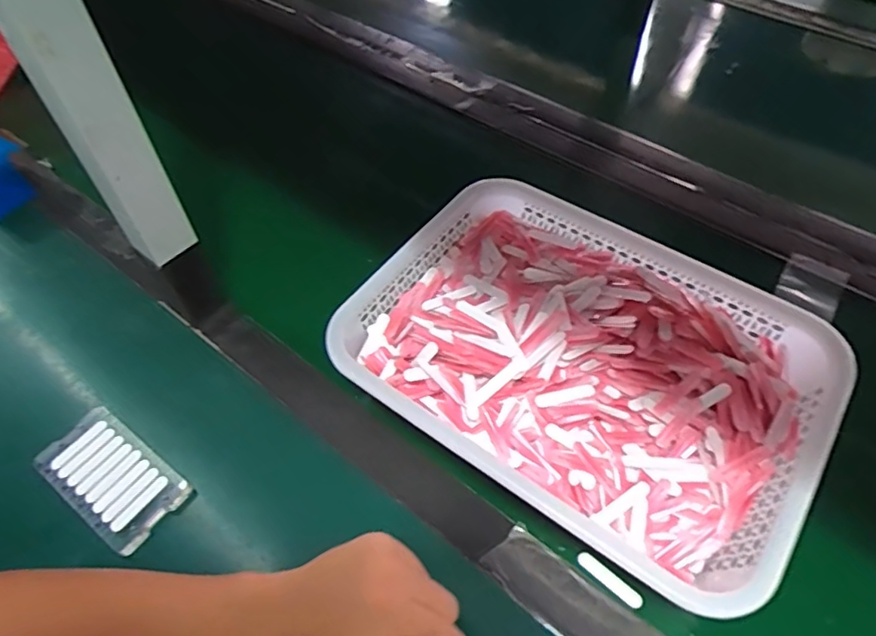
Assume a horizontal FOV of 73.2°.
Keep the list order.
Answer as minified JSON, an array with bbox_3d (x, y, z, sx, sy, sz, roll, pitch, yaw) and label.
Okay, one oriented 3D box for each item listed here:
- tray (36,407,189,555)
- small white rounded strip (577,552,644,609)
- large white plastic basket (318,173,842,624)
[{"bbox_3d":[-0.265,0.131,0.483,0.118,0.019,0.067,31,60,21],"label":"tray"},{"bbox_3d":[0.128,0.195,0.440,0.052,0.007,0.012,34,61,23],"label":"small white rounded strip"},{"bbox_3d":[0.117,0.042,0.497,0.352,0.078,0.262,30,60,21],"label":"large white plastic basket"}]

